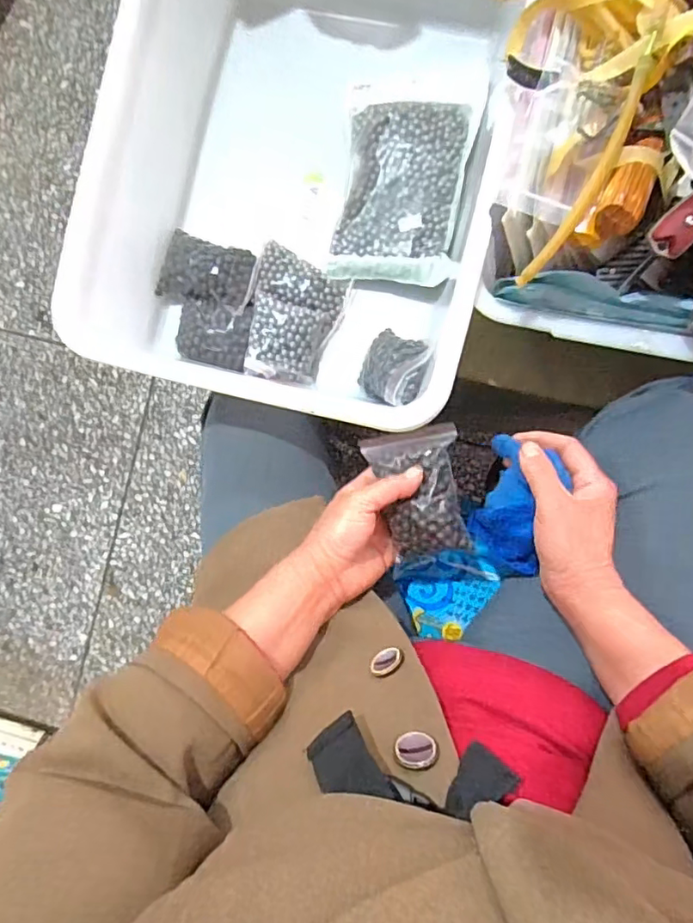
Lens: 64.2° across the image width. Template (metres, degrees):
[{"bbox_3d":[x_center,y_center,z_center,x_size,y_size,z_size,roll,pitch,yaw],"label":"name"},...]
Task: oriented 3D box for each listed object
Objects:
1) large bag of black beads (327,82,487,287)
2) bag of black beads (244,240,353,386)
[{"bbox_3d":[0.058,-0.284,0.560,0.126,0.030,0.210,10,89,5],"label":"large bag of black beads"},{"bbox_3d":[-0.049,-0.151,0.567,0.091,0.043,0.140,7,89,5],"label":"bag of black beads"}]

